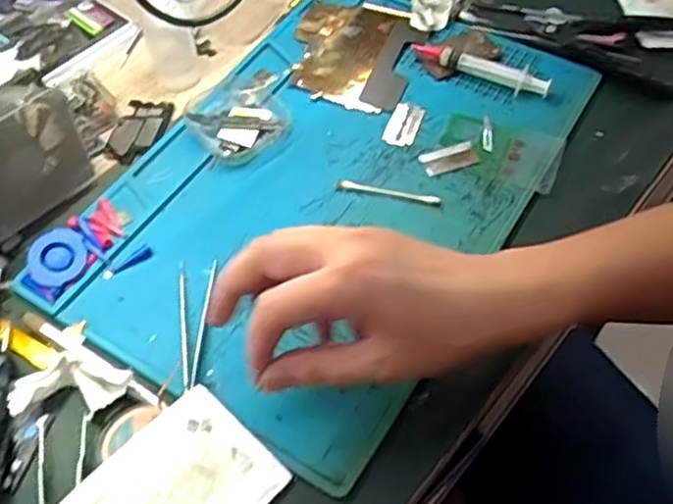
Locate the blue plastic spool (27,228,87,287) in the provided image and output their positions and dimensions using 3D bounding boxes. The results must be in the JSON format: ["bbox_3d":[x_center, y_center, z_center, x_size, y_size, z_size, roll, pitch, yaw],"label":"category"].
[{"bbox_3d":[-0.175,0.003,0.445,0.034,0.006,0.038,40,66,4],"label":"blue plastic spool"}]

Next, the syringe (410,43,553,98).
[{"bbox_3d":[0.108,-0.141,0.536,0.109,0.016,0.018,26,59,18],"label":"syringe"}]

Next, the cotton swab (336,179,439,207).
[{"bbox_3d":[0.035,-0.040,0.480,0.070,0.005,0.008,12,56,6],"label":"cotton swab"}]

